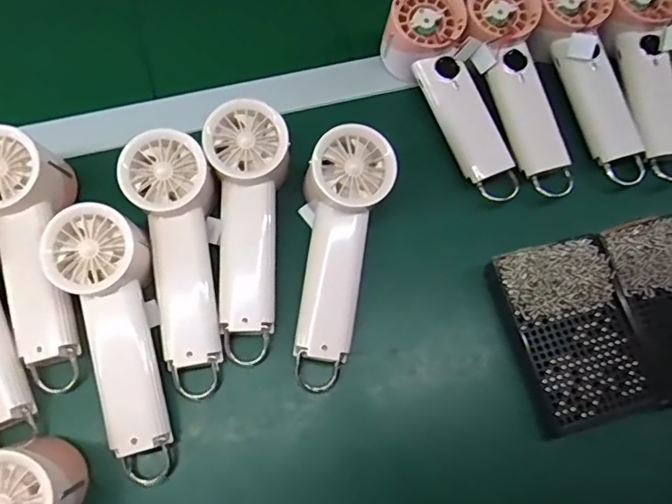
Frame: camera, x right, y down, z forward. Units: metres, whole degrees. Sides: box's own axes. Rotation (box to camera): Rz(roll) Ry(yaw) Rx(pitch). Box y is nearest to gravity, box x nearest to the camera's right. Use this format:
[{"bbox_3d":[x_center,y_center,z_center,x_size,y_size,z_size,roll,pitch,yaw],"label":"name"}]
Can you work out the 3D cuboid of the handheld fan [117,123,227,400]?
[{"bbox_3d":[-0.115,0.009,0.389,0.063,0.042,0.195,-8,88,-4],"label":"handheld fan"}]

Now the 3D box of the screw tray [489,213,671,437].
[{"bbox_3d":[0.230,0.049,0.405,0.185,0.024,0.138,-15,73,-6],"label":"screw tray"}]

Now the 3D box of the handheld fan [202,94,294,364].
[{"bbox_3d":[-0.065,-0.015,0.397,0.060,0.048,0.195,0,86,-2],"label":"handheld fan"}]

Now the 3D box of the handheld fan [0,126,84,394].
[{"bbox_3d":[-0.224,0.007,0.395,0.068,0.055,0.196,-14,87,-6],"label":"handheld fan"}]

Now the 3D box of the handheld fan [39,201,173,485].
[{"bbox_3d":[-0.151,0.063,0.367,0.058,0.036,0.190,-16,88,-7],"label":"handheld fan"}]

